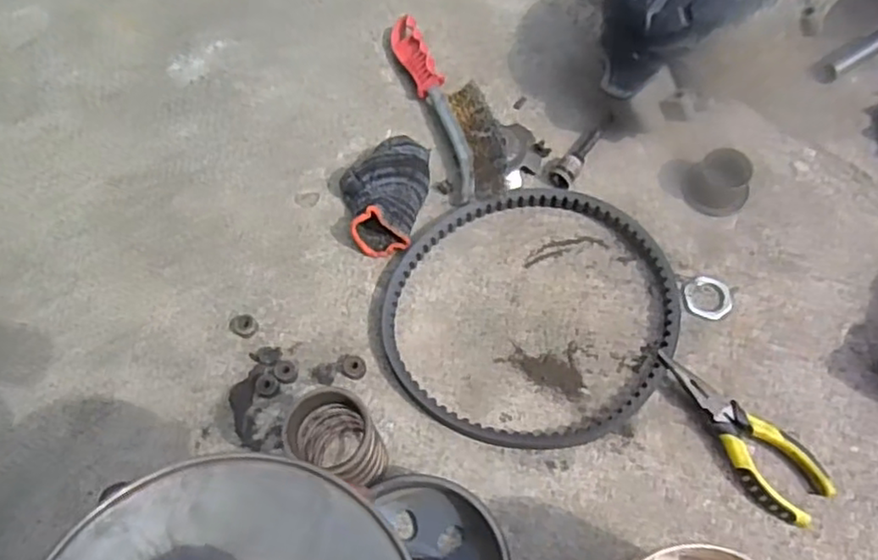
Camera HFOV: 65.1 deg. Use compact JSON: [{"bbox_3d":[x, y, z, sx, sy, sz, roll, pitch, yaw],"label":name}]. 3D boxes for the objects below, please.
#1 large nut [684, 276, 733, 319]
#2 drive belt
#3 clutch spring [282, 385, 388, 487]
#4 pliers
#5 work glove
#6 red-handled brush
[{"bbox_3d":[0.235,0.015,0.597,0.039,0.005,0.039,-1,66,2],"label":"large nut"},{"bbox_3d":[0.078,0.026,0.588,0.248,0.021,0.230,-1,66,2],"label":"drive belt"},{"bbox_3d":[-0.071,0.120,0.499,0.055,0.115,0.056,8,67,6],"label":"clutch spring"},{"bbox_3d":[0.235,0.119,0.540,0.055,0.023,0.154,-37,70,-13],"label":"pliers"},{"bbox_3d":[-0.053,-0.079,0.629,0.078,0.037,0.109,13,68,8],"label":"work glove"},{"bbox_3d":[0.009,-0.177,0.670,0.059,0.044,0.227,-20,67,-6],"label":"red-handled brush"}]

